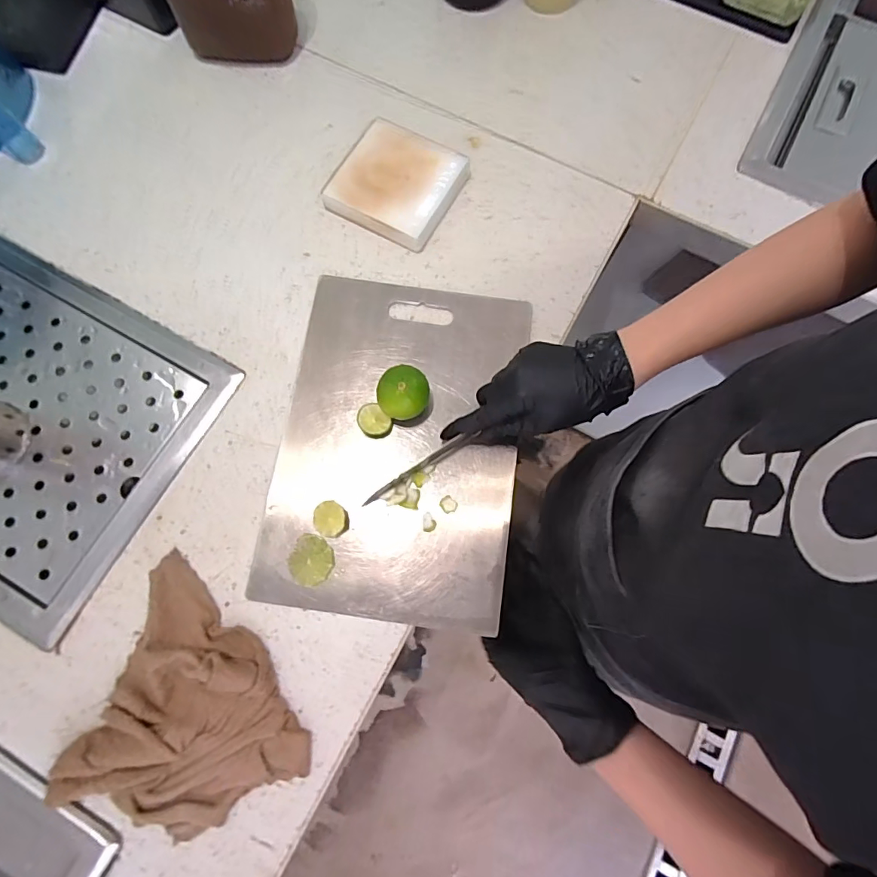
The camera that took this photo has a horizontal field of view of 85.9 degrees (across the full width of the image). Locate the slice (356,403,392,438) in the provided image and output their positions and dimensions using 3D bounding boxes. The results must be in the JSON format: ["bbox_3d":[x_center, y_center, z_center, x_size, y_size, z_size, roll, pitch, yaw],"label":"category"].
[{"bbox_3d":[-0.064,-0.016,0.464,0.028,0.010,0.035,-41,80,-10],"label":"slice"}]

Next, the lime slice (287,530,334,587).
[{"bbox_3d":[-0.117,0.112,0.432,0.041,0.005,0.044,0,76,-1],"label":"lime slice"}]

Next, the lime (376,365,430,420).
[{"bbox_3d":[-0.033,-0.042,0.452,0.047,0.051,0.048,0,76,-1],"label":"lime"}]

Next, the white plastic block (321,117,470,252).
[{"bbox_3d":[-0.044,-0.285,0.526,0.123,0.024,0.123,28,77,6],"label":"white plastic block"}]

